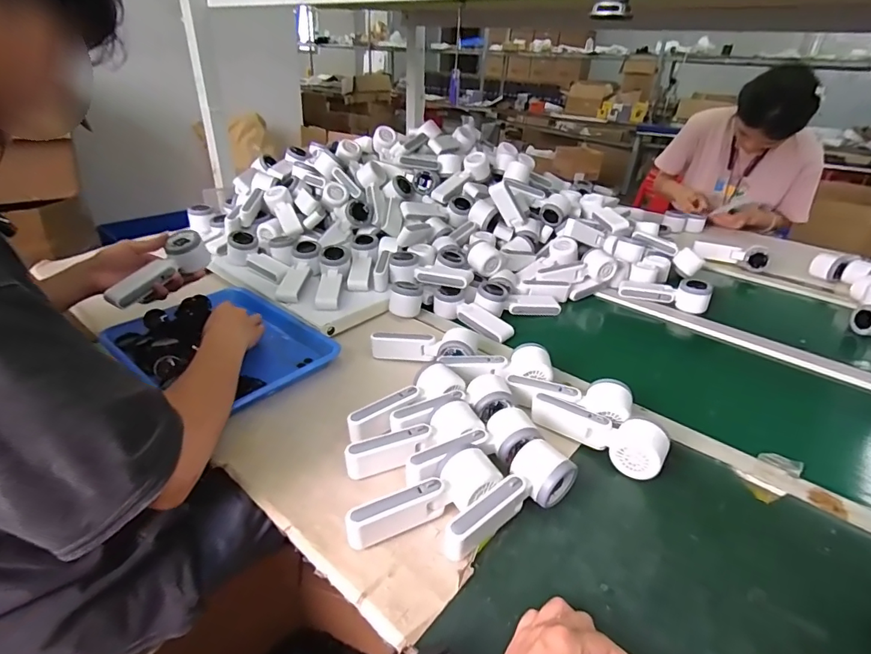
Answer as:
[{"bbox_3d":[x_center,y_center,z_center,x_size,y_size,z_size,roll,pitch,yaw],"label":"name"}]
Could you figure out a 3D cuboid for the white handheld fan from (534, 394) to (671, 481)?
[{"bbox_3d":[0.197,0.129,0.579,0.164,0.047,0.054,18,33,25],"label":"white handheld fan"}]

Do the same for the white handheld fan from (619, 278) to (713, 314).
[{"bbox_3d":[0.465,-0.076,0.950,0.164,0.052,0.051,14,32,19],"label":"white handheld fan"}]

